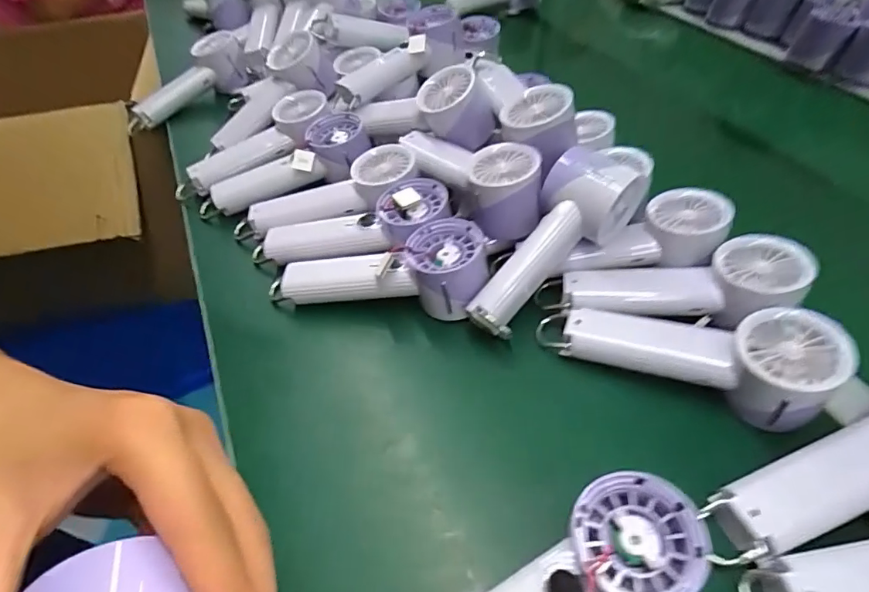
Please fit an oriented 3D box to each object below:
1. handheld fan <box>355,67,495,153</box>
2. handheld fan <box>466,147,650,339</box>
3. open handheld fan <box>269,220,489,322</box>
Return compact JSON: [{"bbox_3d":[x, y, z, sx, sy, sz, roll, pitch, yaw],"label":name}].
[{"bbox_3d":[-0.017,-0.195,0.525,0.165,0.071,0.061,9,48,29],"label":"handheld fan"},{"bbox_3d":[0.095,-0.043,0.403,0.062,0.060,0.175,38,83,32],"label":"handheld fan"},{"bbox_3d":[-0.052,-0.027,0.427,0.193,0.053,0.065,4,48,9],"label":"open handheld fan"}]

